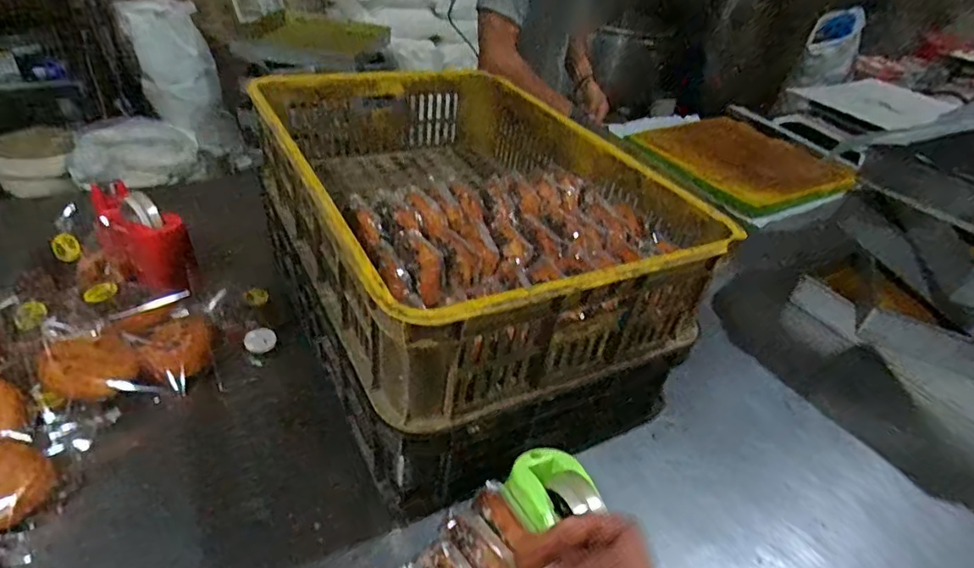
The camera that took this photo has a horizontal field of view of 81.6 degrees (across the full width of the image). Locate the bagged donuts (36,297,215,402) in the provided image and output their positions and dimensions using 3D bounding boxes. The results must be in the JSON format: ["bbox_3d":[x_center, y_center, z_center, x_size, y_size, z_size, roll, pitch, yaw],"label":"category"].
[{"bbox_3d":[-0.425,0.086,0.685,0.182,0.058,0.119,-27,50,-37],"label":"bagged donuts"}]

